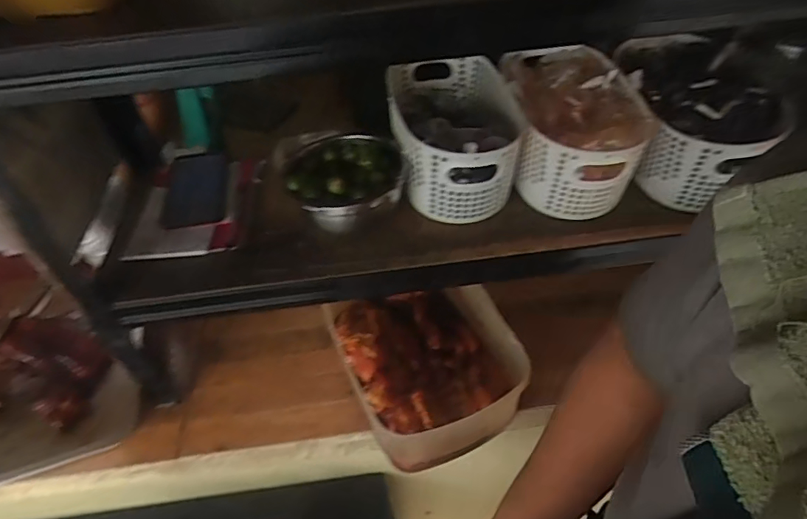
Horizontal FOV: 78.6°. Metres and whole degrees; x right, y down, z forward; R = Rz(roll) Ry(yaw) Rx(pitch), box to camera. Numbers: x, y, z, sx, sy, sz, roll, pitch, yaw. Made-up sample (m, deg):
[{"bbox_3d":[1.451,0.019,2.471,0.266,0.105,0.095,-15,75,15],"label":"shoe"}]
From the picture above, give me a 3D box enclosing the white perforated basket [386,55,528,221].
[{"bbox_3d":[0.069,-0.179,0.700,0.162,0.117,0.281,-5,45,-1],"label":"white perforated basket"}]

